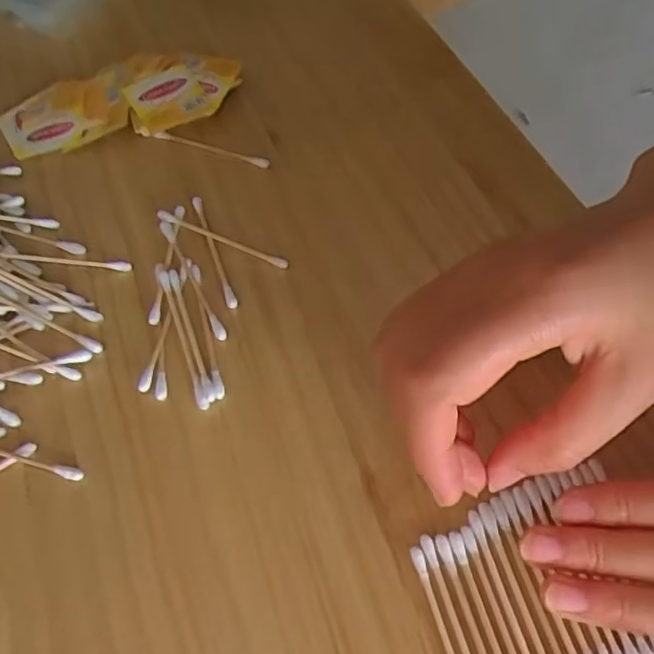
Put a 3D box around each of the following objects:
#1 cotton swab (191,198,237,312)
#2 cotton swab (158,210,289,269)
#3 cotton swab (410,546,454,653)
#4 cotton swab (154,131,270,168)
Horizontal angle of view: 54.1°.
[{"bbox_3d":[-0.056,-0.040,0.315,0.005,0.004,0.074,-19,60,-7],"label":"cotton swab"},{"bbox_3d":[-0.052,-0.044,0.318,0.072,0.006,0.008,20,63,15],"label":"cotton swab"},{"bbox_3d":[0.042,0.110,0.217,0.004,0.004,0.071,-16,60,-5],"label":"cotton swab"},{"bbox_3d":[-0.064,-0.099,0.353,0.067,0.004,0.006,14,62,12],"label":"cotton swab"}]

